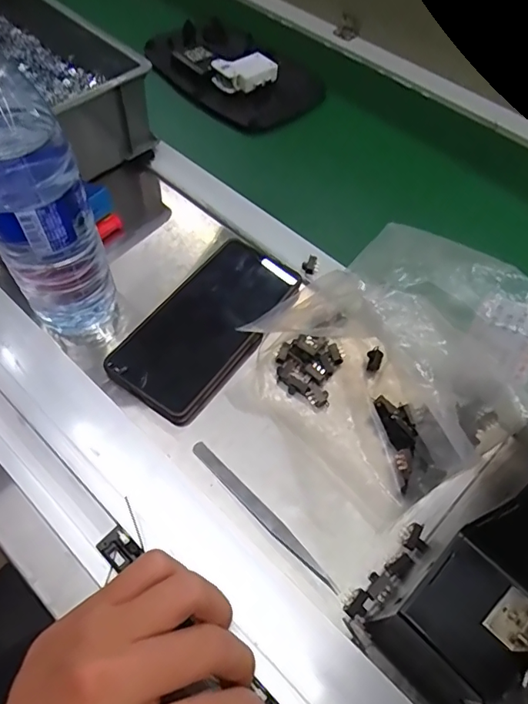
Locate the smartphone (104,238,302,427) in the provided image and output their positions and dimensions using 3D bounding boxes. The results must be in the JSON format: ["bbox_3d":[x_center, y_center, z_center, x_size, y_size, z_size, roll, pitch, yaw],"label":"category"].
[{"bbox_3d":[-0.044,-0.022,0.395,0.079,0.013,0.159,34,66,15],"label":"smartphone"}]

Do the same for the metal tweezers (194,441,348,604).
[{"bbox_3d":[0.000,0.105,0.323,0.131,0.006,0.011,41,64,20],"label":"metal tweezers"}]

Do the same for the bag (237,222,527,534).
[{"bbox_3d":[0.094,-0.002,0.348,0.164,0.093,0.172,-37,67,-23],"label":"bag"}]

